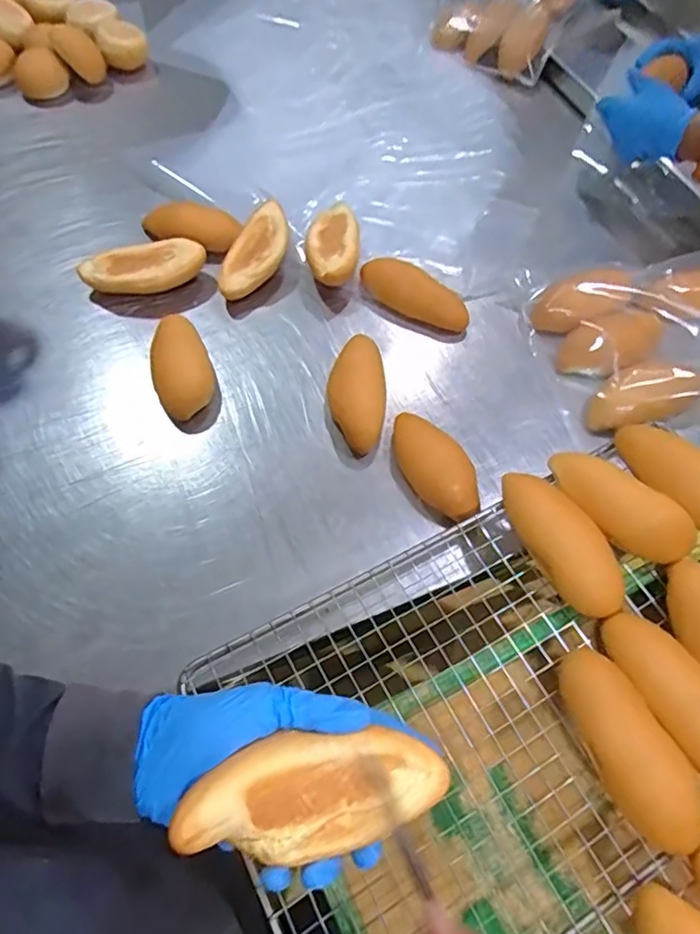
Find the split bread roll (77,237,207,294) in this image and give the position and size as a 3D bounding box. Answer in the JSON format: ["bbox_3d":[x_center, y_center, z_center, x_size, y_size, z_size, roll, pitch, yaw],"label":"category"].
[{"bbox_3d":[-0.258,-0.248,0.739,0.149,0.053,0.047,-14,63,-8],"label":"split bread roll"}]

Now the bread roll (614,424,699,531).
[{"bbox_3d":[0.324,0.015,0.555,0.051,0.040,0.128,-39,69,-21],"label":"bread roll"}]

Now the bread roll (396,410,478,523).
[{"bbox_3d":[0.089,-0.002,0.618,0.057,0.037,0.132,-26,66,-14],"label":"bread roll"}]

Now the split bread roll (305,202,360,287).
[{"bbox_3d":[-0.021,-0.285,0.767,0.064,0.049,0.126,5,62,1],"label":"split bread roll"}]

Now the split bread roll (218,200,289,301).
[{"bbox_3d":[-0.120,-0.272,0.760,0.066,0.049,0.141,19,63,8],"label":"split bread roll"}]

